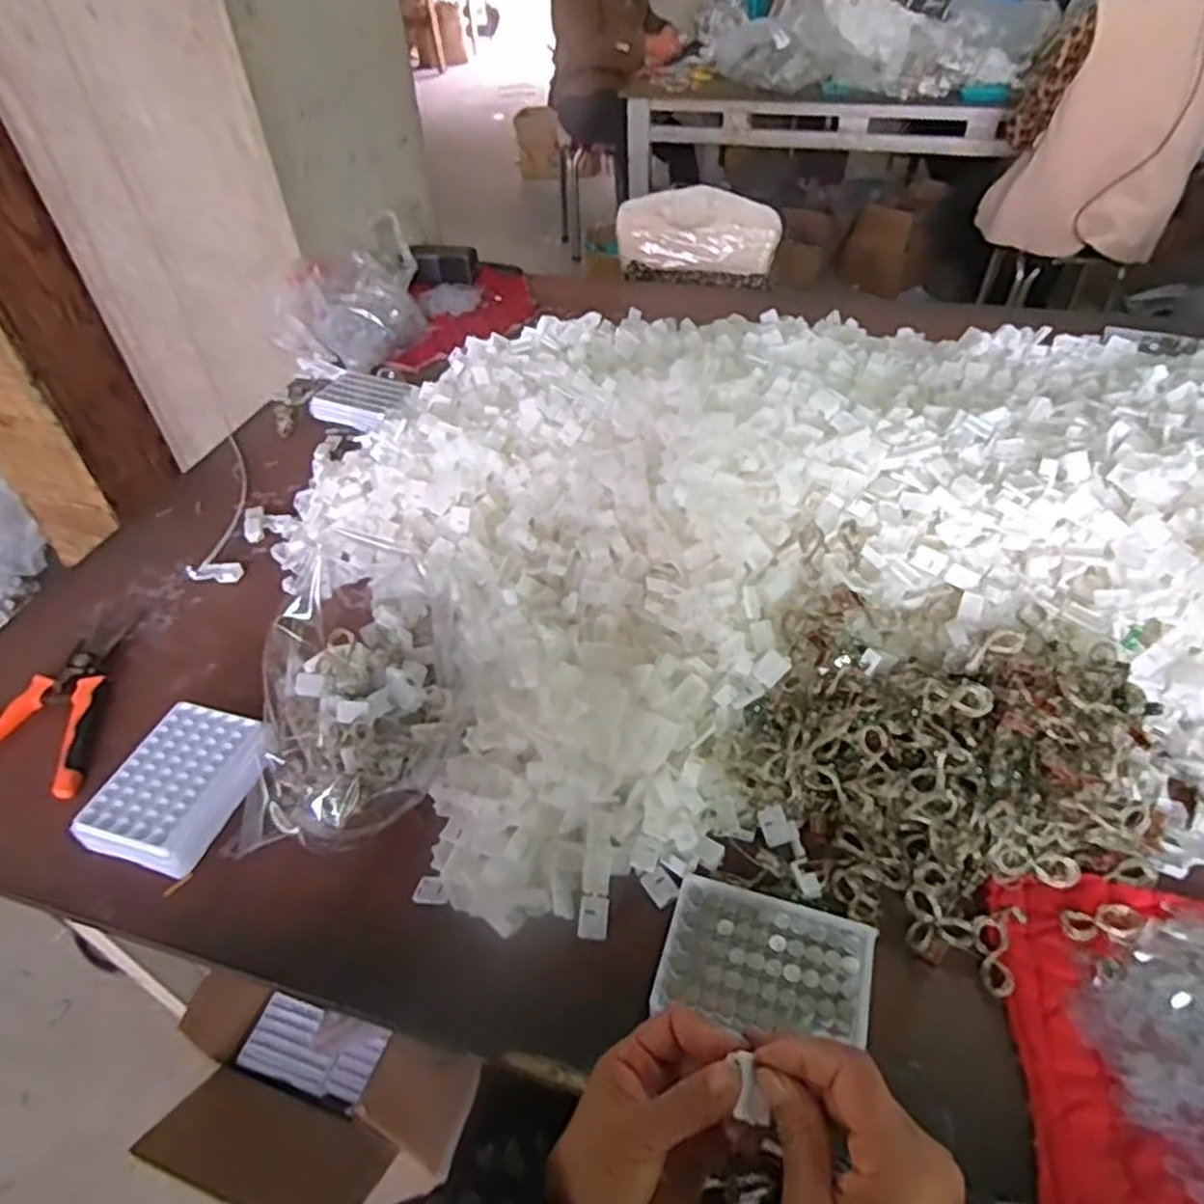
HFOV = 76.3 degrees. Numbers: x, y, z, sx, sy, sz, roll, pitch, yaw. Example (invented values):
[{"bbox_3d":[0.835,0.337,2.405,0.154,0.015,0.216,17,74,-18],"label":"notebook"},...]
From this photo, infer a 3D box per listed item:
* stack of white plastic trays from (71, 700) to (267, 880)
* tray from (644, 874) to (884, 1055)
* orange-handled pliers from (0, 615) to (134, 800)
[{"bbox_3d":[-0.333,0.147,0.611,0.098,0.032,0.132,15,47,19],"label":"stack of white plastic trays"},{"bbox_3d":[0.108,0.236,0.500,0.130,0.018,0.088,11,46,15],"label":"tray"},{"bbox_3d":[-0.493,0.088,0.703,0.131,0.018,0.201,1,44,5],"label":"orange-handled pliers"}]

